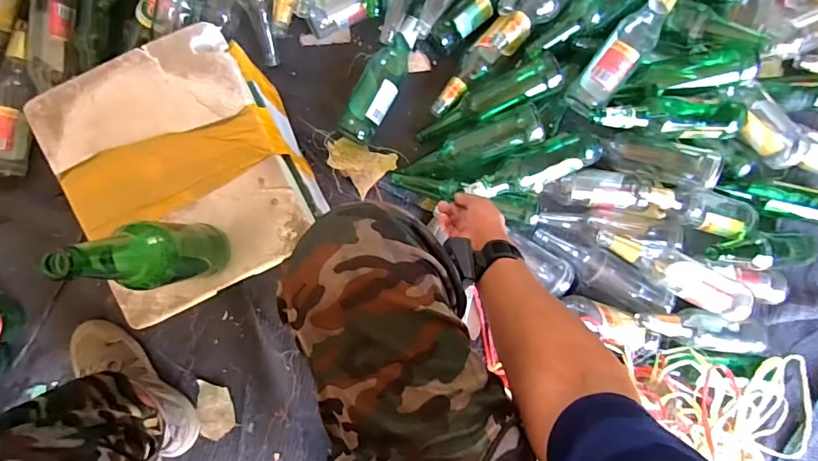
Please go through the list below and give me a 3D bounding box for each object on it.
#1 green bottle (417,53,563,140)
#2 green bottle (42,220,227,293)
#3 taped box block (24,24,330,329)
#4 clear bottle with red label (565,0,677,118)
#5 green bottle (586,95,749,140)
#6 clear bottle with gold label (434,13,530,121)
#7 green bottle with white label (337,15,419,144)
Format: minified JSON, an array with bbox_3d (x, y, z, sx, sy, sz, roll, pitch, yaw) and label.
[{"bbox_3d":[0.135,-0.222,0.818,0.262,0.061,0.078,-25,90,11],"label":"green bottle"},{"bbox_3d":[-0.255,0.027,0.474,0.070,0.254,0.063,-7,88,-5],"label":"green bottle"},{"bbox_3d":[-0.303,-0.073,0.692,0.279,0.205,0.318,-26,90,-6],"label":"taped box block"},{"bbox_3d":[0.369,-0.312,0.775,0.066,0.077,0.271,37,98,-2],"label":"clear bottle with red label"},{"bbox_3d":[0.427,-0.189,0.778,0.268,0.057,0.068,1,87,-5],"label":"green bottle"},{"bbox_3d":[0.117,-0.289,0.818,0.061,0.072,0.215,45,107,-1],"label":"clear bottle with gold label"},{"bbox_3d":[-0.052,-0.265,0.830,0.074,0.065,0.225,25,86,-3],"label":"green bottle with white label"}]

